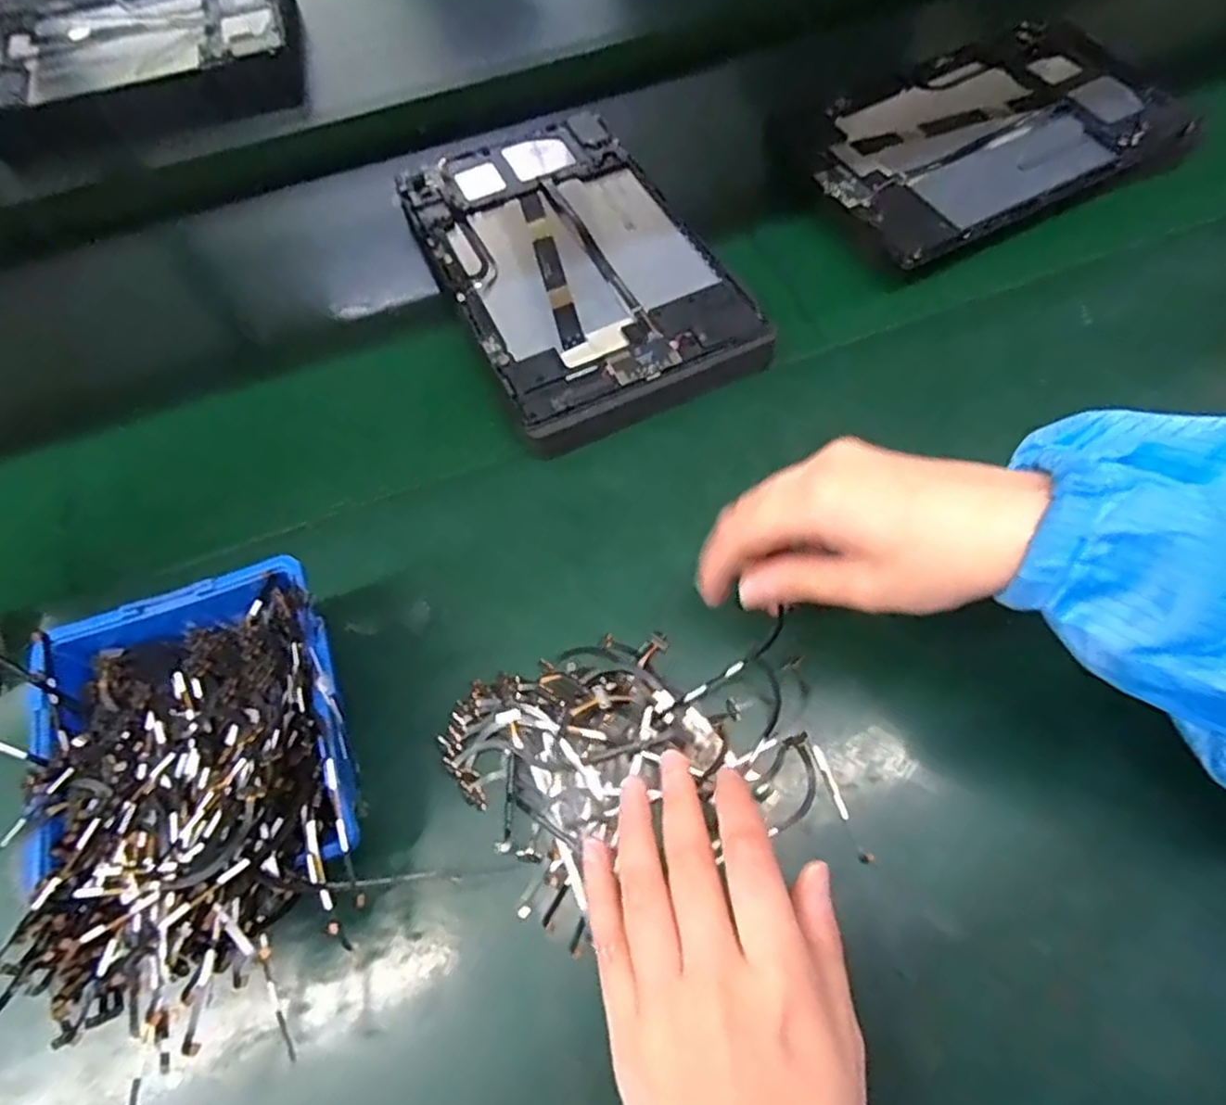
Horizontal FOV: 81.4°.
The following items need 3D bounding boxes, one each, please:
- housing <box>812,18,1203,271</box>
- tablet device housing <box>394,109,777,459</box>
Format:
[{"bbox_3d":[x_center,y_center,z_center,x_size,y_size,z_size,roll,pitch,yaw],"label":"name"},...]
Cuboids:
[{"bbox_3d":[0.255,-0.288,0.491,0.251,0.026,0.162,-28,67,-10],"label":"housing"},{"bbox_3d":[-0.027,-0.188,0.453,0.157,0.023,0.258,-25,66,-8],"label":"tablet device housing"}]

